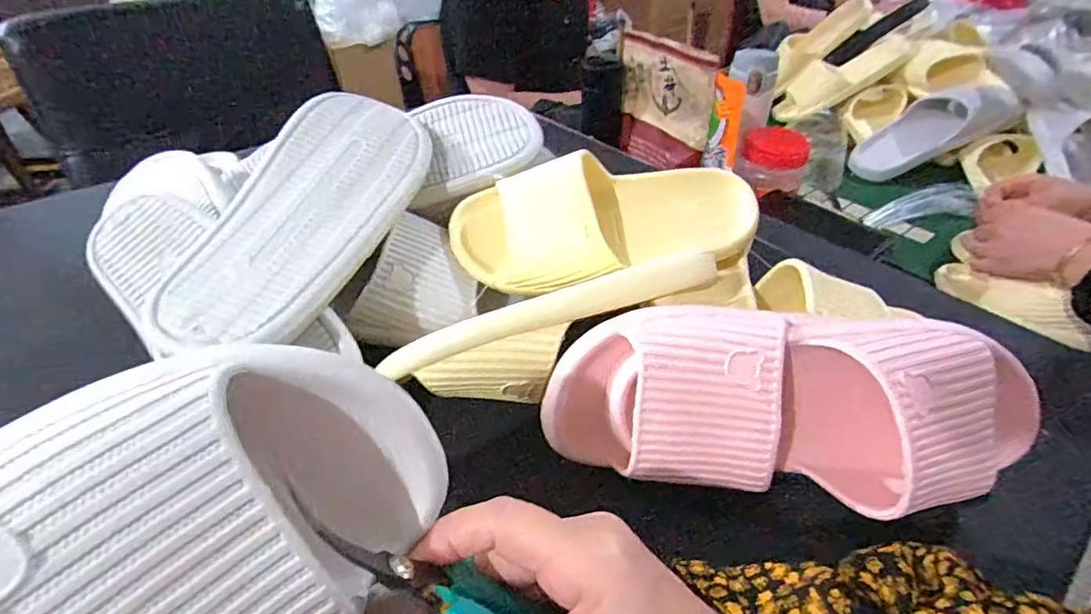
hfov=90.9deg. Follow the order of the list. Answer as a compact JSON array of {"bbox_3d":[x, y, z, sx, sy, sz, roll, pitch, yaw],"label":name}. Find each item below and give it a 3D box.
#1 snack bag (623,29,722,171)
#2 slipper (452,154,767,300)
[{"bbox_3d":[0.166,-0.284,0.762,0.029,0.166,0.183,-17,43,-19],"label":"snack bag"},{"bbox_3d":[0.048,-0.068,0.454,0.256,0.106,0.080,-3,-1,3],"label":"slipper"}]

